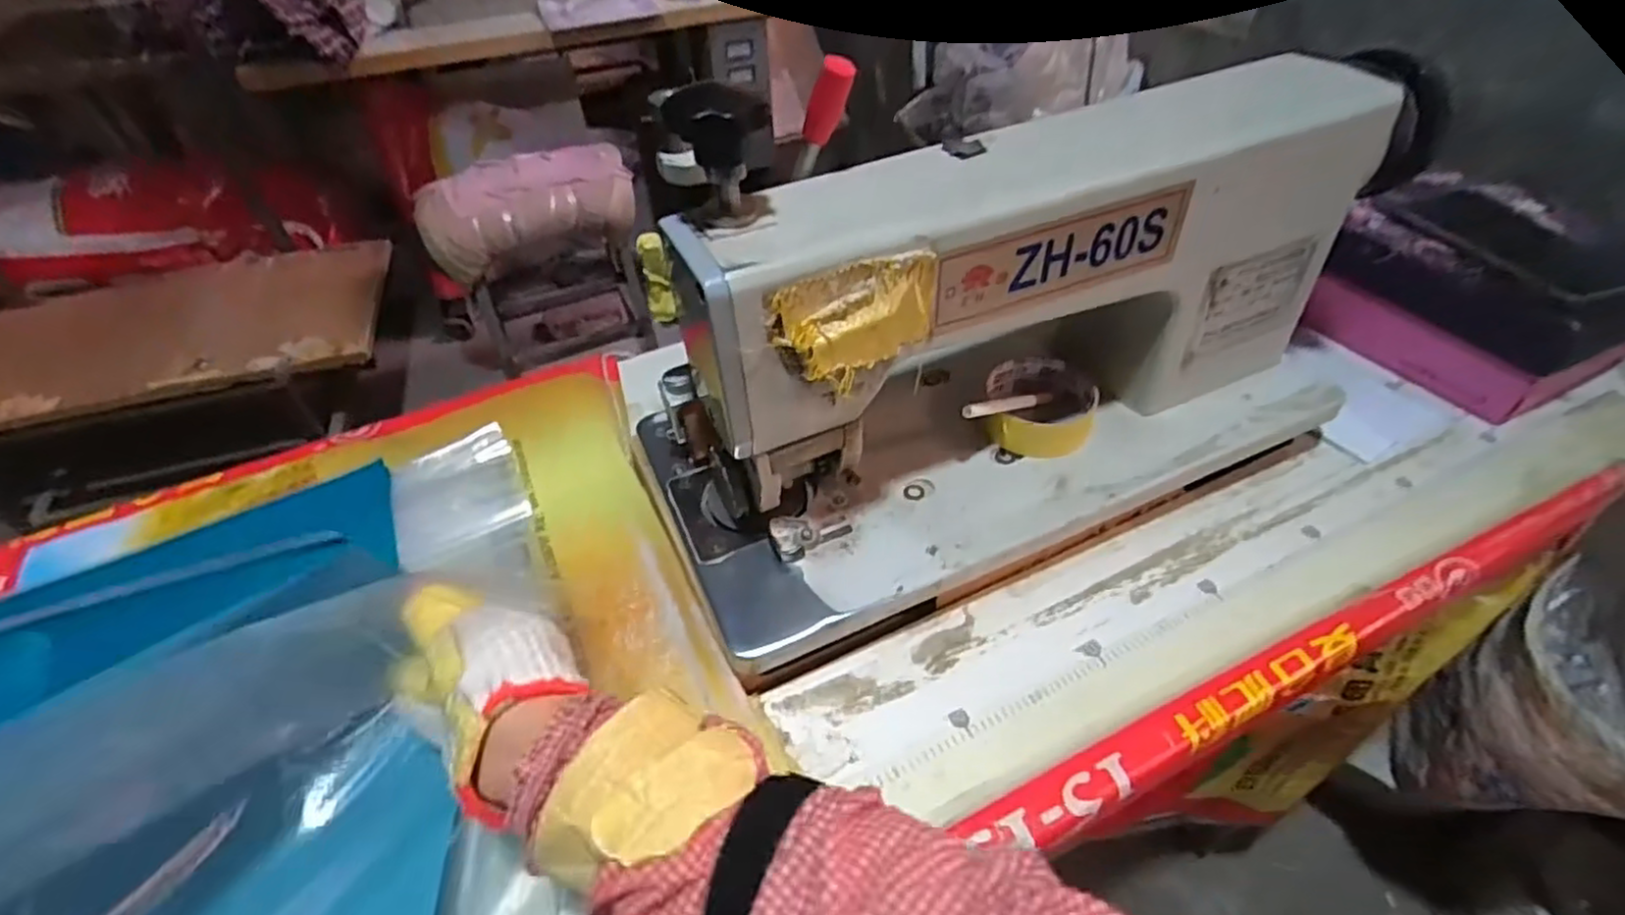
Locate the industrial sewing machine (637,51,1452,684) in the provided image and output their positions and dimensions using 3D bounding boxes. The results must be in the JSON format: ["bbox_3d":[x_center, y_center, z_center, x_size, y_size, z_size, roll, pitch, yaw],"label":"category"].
[{"bbox_3d":[0.141,-0.083,0.459,0.481,0.213,0.193,-17,48,-14],"label":"industrial sewing machine"}]

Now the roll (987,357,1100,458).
[{"bbox_3d":[0.169,-0.043,0.524,0.075,0.031,0.091,6,47,8],"label":"roll"}]

